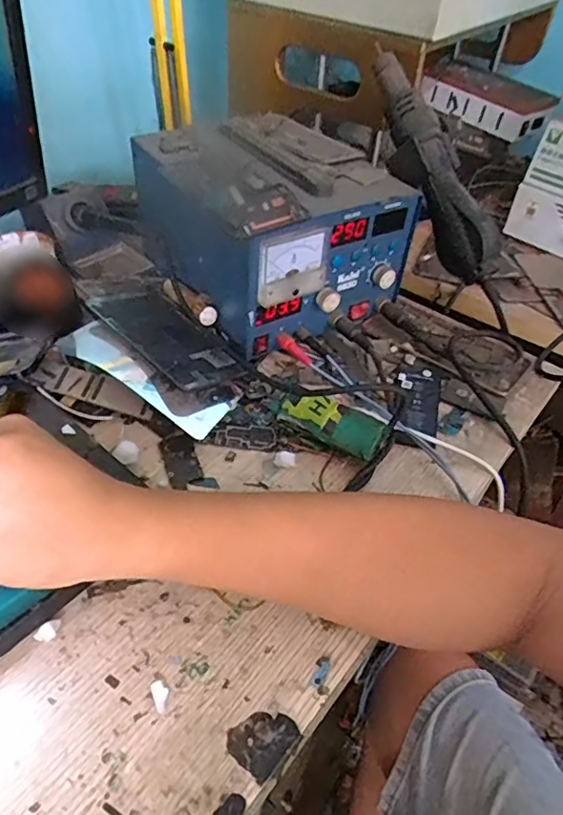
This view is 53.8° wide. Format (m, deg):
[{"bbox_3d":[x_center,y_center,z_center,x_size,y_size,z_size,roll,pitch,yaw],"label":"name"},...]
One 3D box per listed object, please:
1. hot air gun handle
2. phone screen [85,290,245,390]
[{"bbox_3d":[0.147,-0.236,0.531,0.038,0.074,0.228,-21,87,-24],"label":"hot air gun handle"},{"bbox_3d":[-0.106,-0.065,0.491,0.073,0.007,0.156,-18,46,-36],"label":"phone screen"}]

